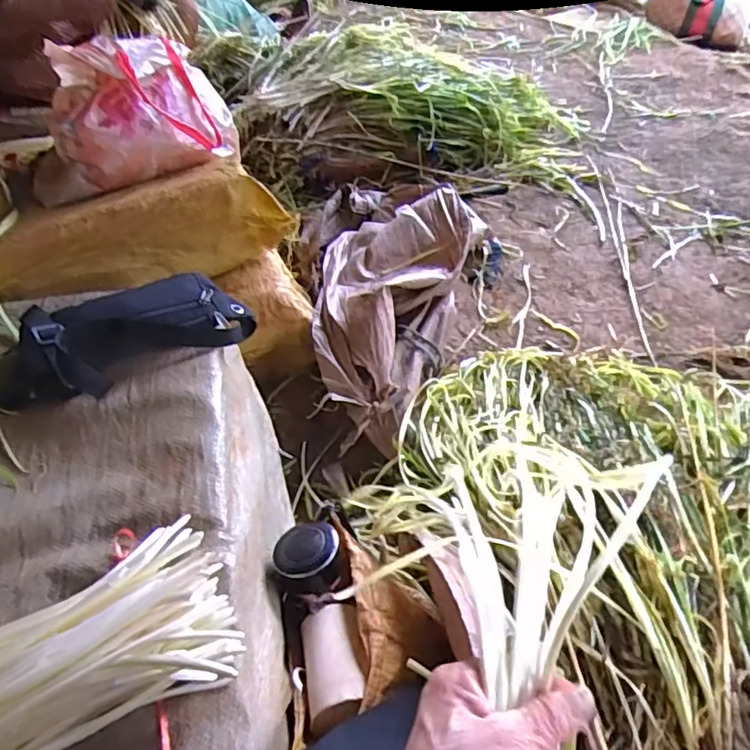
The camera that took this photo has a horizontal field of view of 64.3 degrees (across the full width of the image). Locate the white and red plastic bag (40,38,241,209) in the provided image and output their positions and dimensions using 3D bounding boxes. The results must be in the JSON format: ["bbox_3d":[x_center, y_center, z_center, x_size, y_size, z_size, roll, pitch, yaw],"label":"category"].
[{"bbox_3d":[-0.351,-0.372,0.839,0.299,0.162,0.129,-37,56,-26],"label":"white and red plastic bag"}]

